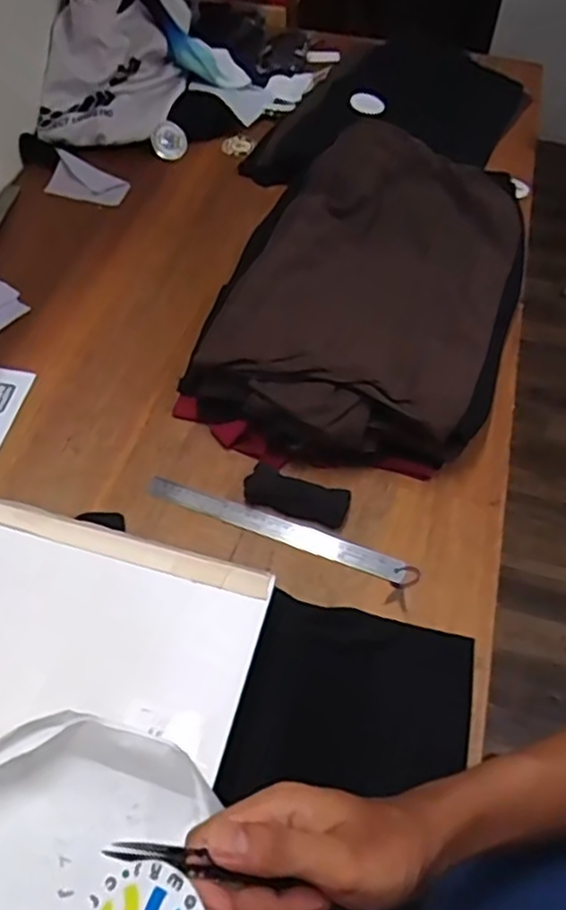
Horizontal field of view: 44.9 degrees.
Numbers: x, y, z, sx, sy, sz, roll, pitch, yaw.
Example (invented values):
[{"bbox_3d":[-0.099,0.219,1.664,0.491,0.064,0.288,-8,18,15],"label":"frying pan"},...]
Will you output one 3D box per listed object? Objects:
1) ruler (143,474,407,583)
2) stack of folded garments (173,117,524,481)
[{"bbox_3d":[-0.010,0.085,0.815,0.315,0.009,0.028,18,66,10],"label":"ruler"},{"bbox_3d":[0.109,-0.202,0.925,0.389,0.150,0.477,19,57,10],"label":"stack of folded garments"}]

